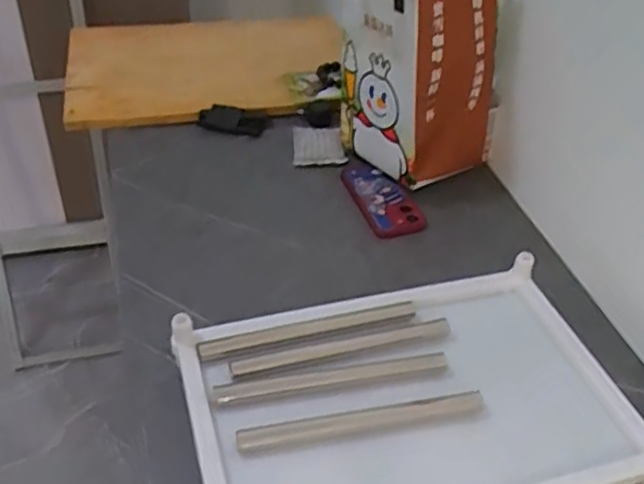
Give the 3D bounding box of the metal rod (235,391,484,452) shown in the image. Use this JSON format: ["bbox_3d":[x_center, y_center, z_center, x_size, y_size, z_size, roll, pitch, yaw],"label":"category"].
[{"bbox_3d":[0.042,0.187,0.704,0.255,0.022,0.025,-6,42,-12],"label":"metal rod"}]

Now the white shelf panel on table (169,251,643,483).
[{"bbox_3d":[0.096,0.176,0.725,0.446,0.059,0.287,-12,43,-13],"label":"white shelf panel on table"}]

